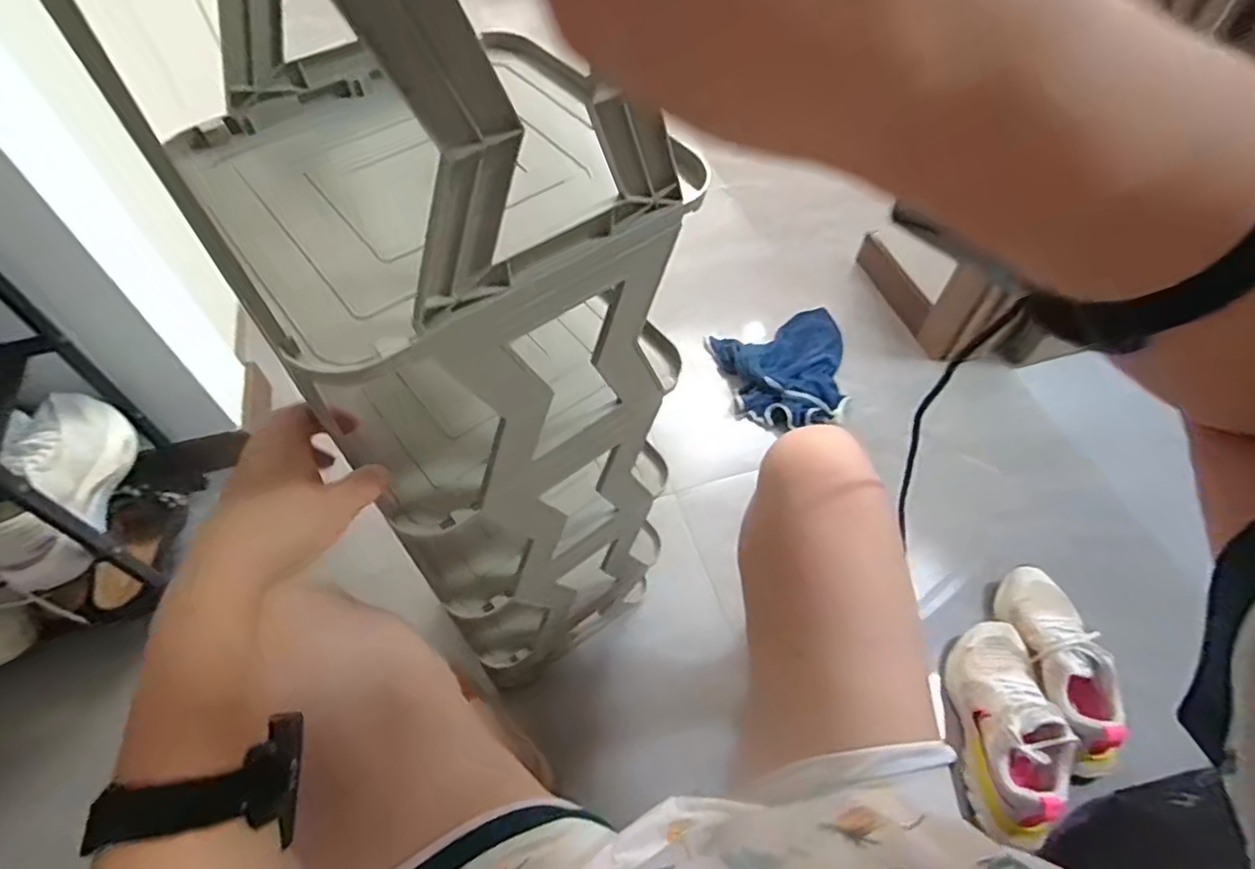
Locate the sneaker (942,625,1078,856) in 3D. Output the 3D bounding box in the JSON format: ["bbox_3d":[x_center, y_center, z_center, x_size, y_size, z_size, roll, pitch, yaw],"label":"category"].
[{"bbox_3d":[0.471,0.354,0.776,0.088,0.099,0.250,5,56,2],"label":"sneaker"}]

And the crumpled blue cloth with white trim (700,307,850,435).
[{"bbox_3d":[0.282,-0.110,1.142,0.223,0.068,0.228,-6,56,-5],"label":"crumpled blue cloth with white trim"}]

